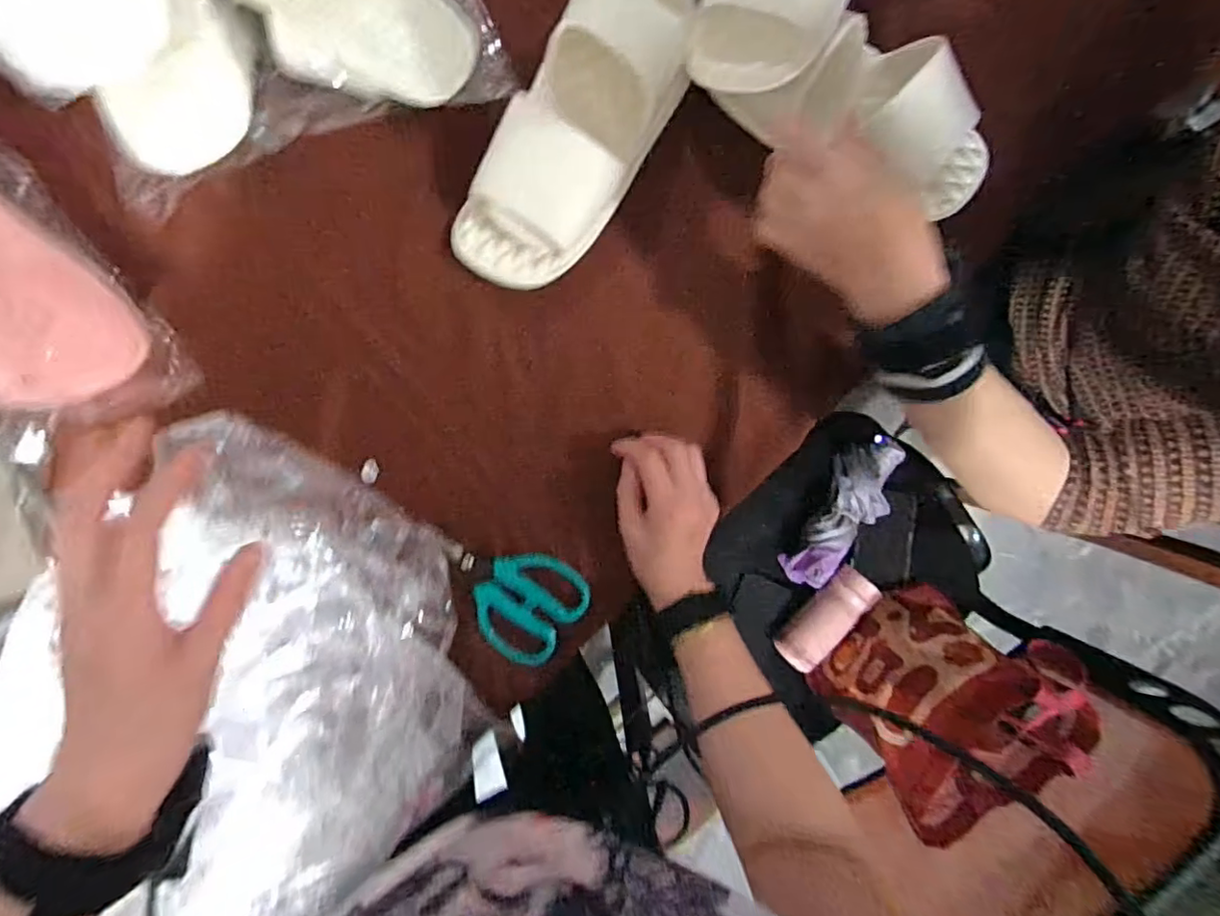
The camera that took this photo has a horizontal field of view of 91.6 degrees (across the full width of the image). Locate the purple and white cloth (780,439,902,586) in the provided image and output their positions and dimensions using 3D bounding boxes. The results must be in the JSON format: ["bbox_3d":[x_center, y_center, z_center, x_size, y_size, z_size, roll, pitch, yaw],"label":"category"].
[{"bbox_3d":[0.324,0.078,0.821,0.088,0.037,0.229,29,91,-8],"label":"purple and white cloth"}]

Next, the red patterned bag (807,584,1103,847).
[{"bbox_3d":[0.413,0.303,0.744,0.176,0.204,0.246,38,90,-8],"label":"red patterned bag"}]

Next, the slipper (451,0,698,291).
[{"bbox_3d":[-0.022,-0.249,0.449,0.104,0.064,0.256,29,92,-7],"label":"slipper"}]

